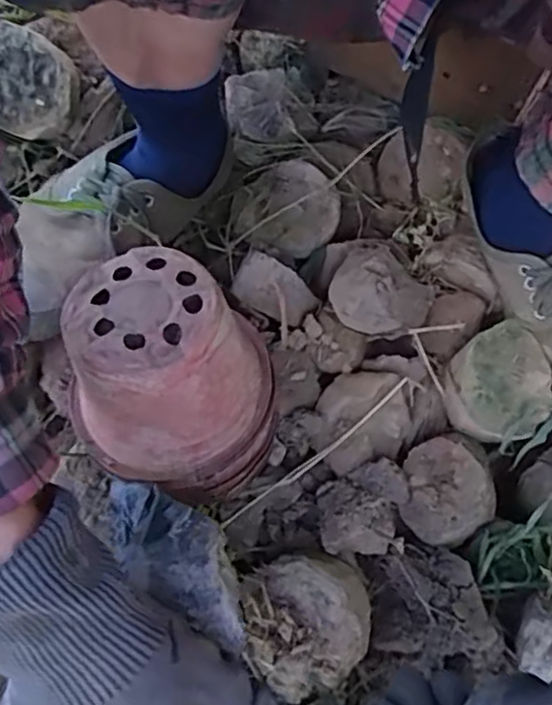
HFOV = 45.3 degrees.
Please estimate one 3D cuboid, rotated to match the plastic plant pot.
[{"bbox_3d":[-0.051,0.013,0.328,0.100,0.078,0.099,0,71,0],"label":"plastic plant pot"}]

